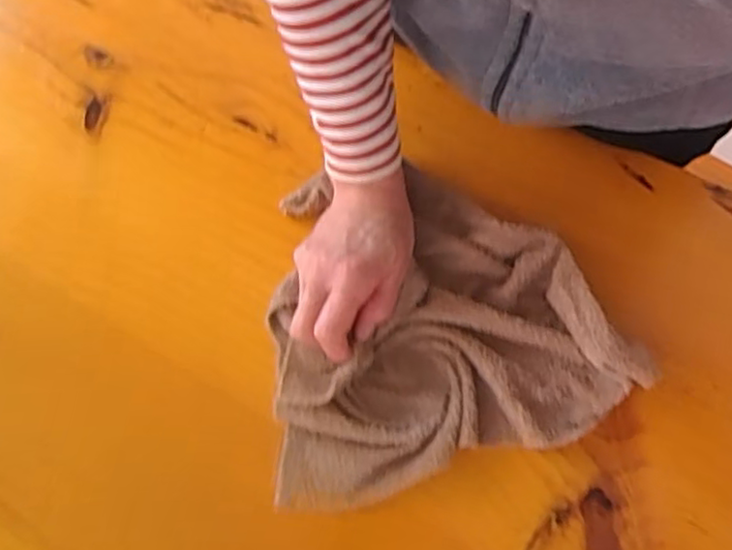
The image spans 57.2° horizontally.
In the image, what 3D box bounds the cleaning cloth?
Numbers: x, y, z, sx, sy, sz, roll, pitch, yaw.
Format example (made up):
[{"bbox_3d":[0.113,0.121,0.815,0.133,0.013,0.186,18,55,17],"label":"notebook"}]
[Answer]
[{"bbox_3d":[0.039,0.024,0.497,0.246,0.037,0.235,-16,67,-4],"label":"cleaning cloth"}]

